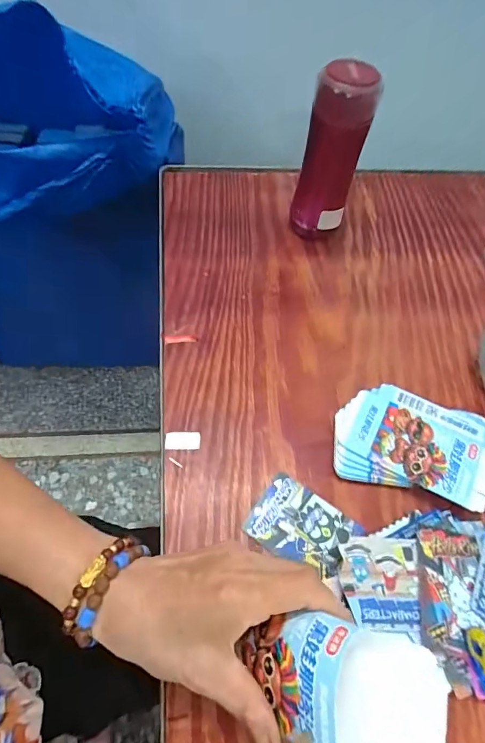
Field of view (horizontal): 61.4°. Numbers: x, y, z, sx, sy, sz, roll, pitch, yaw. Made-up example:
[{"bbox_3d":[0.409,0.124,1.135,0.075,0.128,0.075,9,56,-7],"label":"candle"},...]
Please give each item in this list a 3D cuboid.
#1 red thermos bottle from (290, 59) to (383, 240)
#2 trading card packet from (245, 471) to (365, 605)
[{"bbox_3d":[0.101,-0.239,0.481,0.064,0.191,0.054,14,57,5],"label":"red thermos bottle"},{"bbox_3d":[0.051,0.132,0.349,0.084,0.004,0.062,29,60,14],"label":"trading card packet"}]

